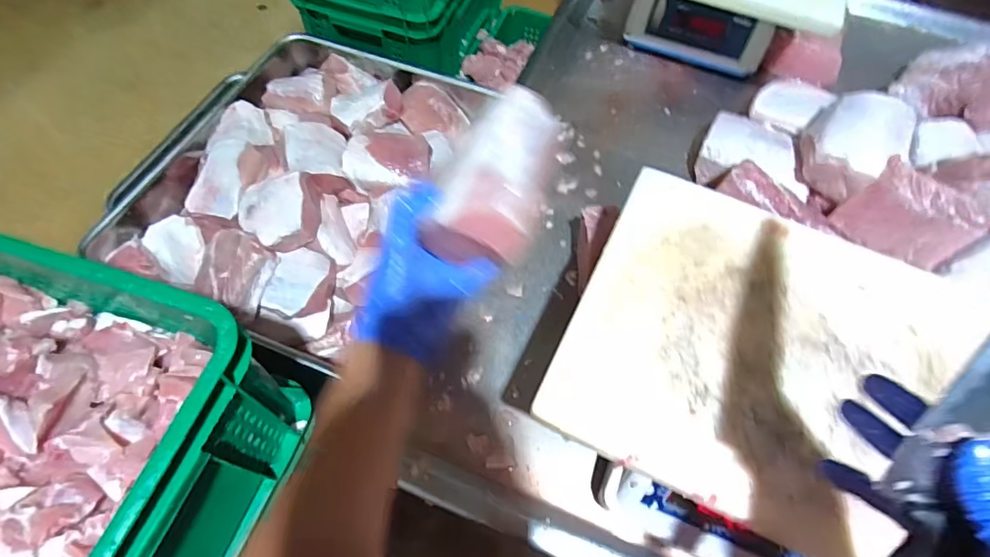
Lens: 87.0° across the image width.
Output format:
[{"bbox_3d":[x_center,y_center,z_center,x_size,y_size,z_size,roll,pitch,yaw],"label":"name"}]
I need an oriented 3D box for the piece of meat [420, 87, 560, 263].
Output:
[{"bbox_3d":[0.007,-0.079,0.377,0.065,0.034,0.135,19,75,7],"label":"piece of meat"}]

